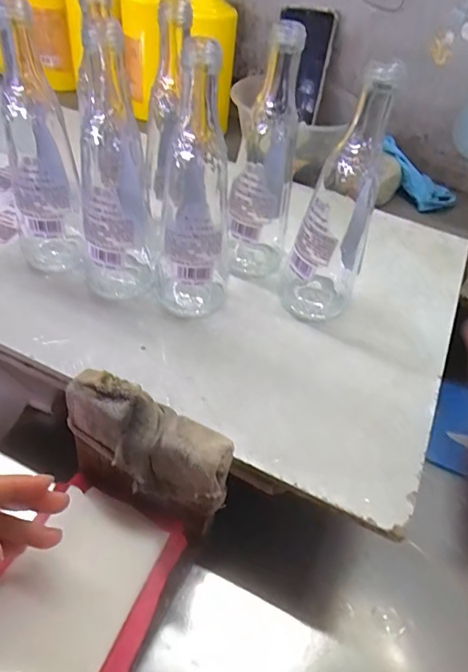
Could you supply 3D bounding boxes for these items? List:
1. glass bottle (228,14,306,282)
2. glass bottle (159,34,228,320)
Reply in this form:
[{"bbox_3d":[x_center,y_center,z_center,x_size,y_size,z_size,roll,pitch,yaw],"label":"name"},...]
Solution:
[{"bbox_3d":[0.027,-0.148,0.419,0.056,0.199,0.066,12,49,4],"label":"glass bottle"},{"bbox_3d":[-0.031,-0.110,0.374,0.054,0.207,0.065,0,49,-6],"label":"glass bottle"}]

